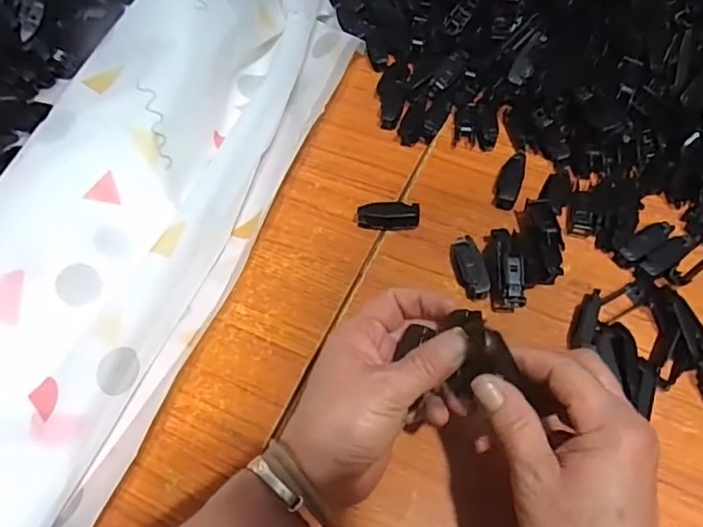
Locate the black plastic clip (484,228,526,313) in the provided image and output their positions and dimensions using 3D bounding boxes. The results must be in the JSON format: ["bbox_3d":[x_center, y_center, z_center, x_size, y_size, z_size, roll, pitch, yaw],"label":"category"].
[{"bbox_3d":[0.113,0.002,0.422,0.021,0.033,0.064,-5,59,0],"label":"black plastic clip"}]

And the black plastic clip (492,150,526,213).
[{"bbox_3d":[0.130,-0.069,0.468,0.020,0.016,0.052,16,62,12],"label":"black plastic clip"}]

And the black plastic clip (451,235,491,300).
[{"bbox_3d":[0.090,0.003,0.430,0.019,0.018,0.047,-12,60,-4],"label":"black plastic clip"}]

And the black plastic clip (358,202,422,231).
[{"bbox_3d":[0.030,-0.038,0.460,0.049,0.016,0.018,1,60,3],"label":"black plastic clip"}]

